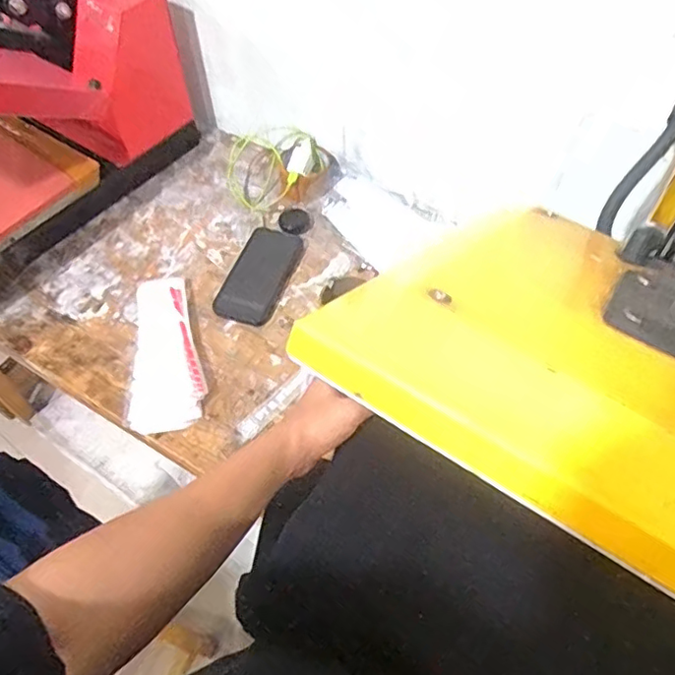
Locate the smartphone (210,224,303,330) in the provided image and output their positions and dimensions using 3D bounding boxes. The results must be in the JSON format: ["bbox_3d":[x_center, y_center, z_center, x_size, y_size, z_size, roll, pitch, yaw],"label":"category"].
[{"bbox_3d":[-0.112,-0.096,0.870,0.085,0.014,0.177,16,57,13],"label":"smartphone"}]

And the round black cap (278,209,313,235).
[{"bbox_3d":[-0.066,-0.182,0.931,0.051,0.014,0.049,-1,54,1],"label":"round black cap"}]

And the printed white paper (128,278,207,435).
[{"bbox_3d":[-0.229,0.012,0.792,0.090,0.019,0.247,-8,55,-4],"label":"printed white paper"}]

